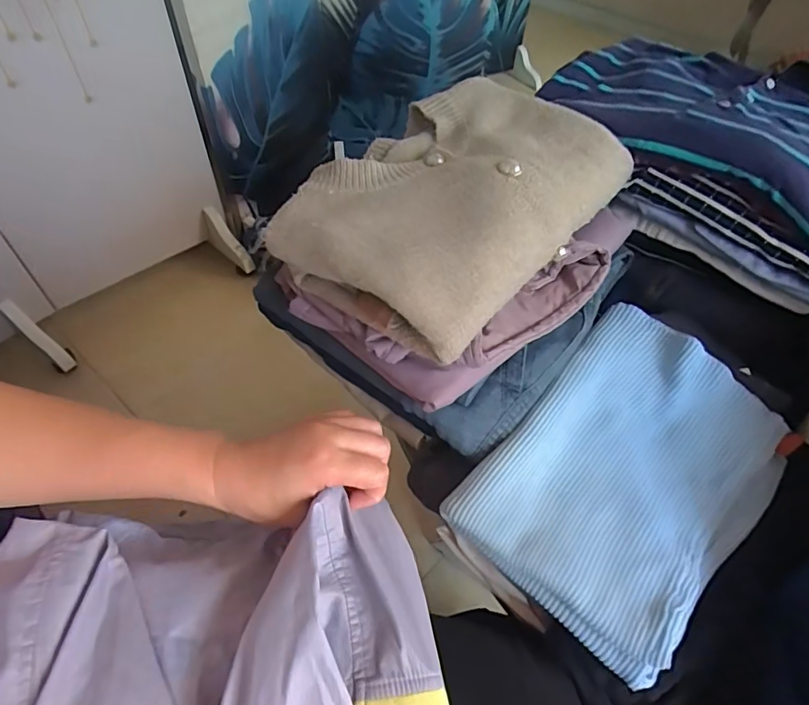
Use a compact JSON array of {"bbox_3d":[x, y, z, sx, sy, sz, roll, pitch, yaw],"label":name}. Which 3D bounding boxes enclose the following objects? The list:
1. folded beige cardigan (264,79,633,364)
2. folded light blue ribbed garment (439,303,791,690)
[{"bbox_3d":[0.046,-0.128,0.425,0.195,0.066,0.277,31,57,21],"label":"folded beige cardigan"},{"bbox_3d":[0.179,0.092,0.407,0.180,0.042,0.264,36,59,24],"label":"folded light blue ribbed garment"}]

